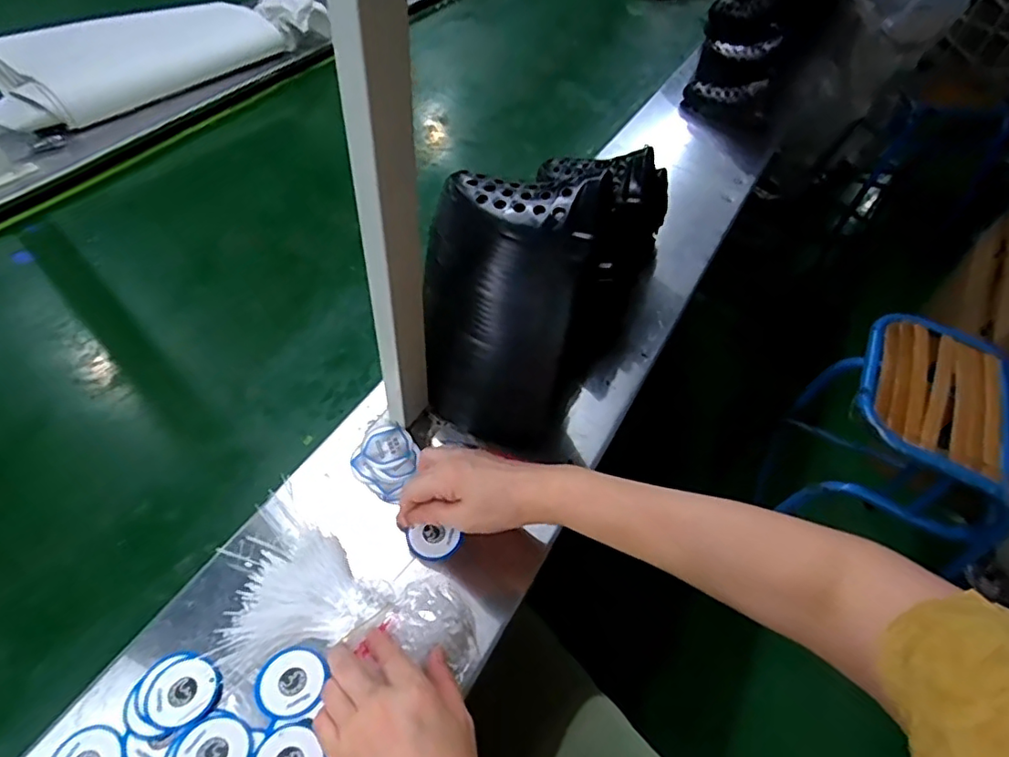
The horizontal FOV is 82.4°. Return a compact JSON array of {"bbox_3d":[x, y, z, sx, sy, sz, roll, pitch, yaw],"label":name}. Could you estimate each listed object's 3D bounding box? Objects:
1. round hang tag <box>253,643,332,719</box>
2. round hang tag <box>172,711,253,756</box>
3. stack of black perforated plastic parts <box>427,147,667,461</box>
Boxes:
[{"bbox_3d":[-0.158,0.225,0.428,0.048,0.004,0.049,2,55,-2],"label":"round hang tag"},{"bbox_3d":[-0.199,0.254,0.392,0.046,0.009,0.046,2,55,-2],"label":"round hang tag"},{"bbox_3d":[0.050,-0.123,0.590,0.147,0.235,0.327,23,53,17],"label":"stack of black perforated plastic parts"}]

